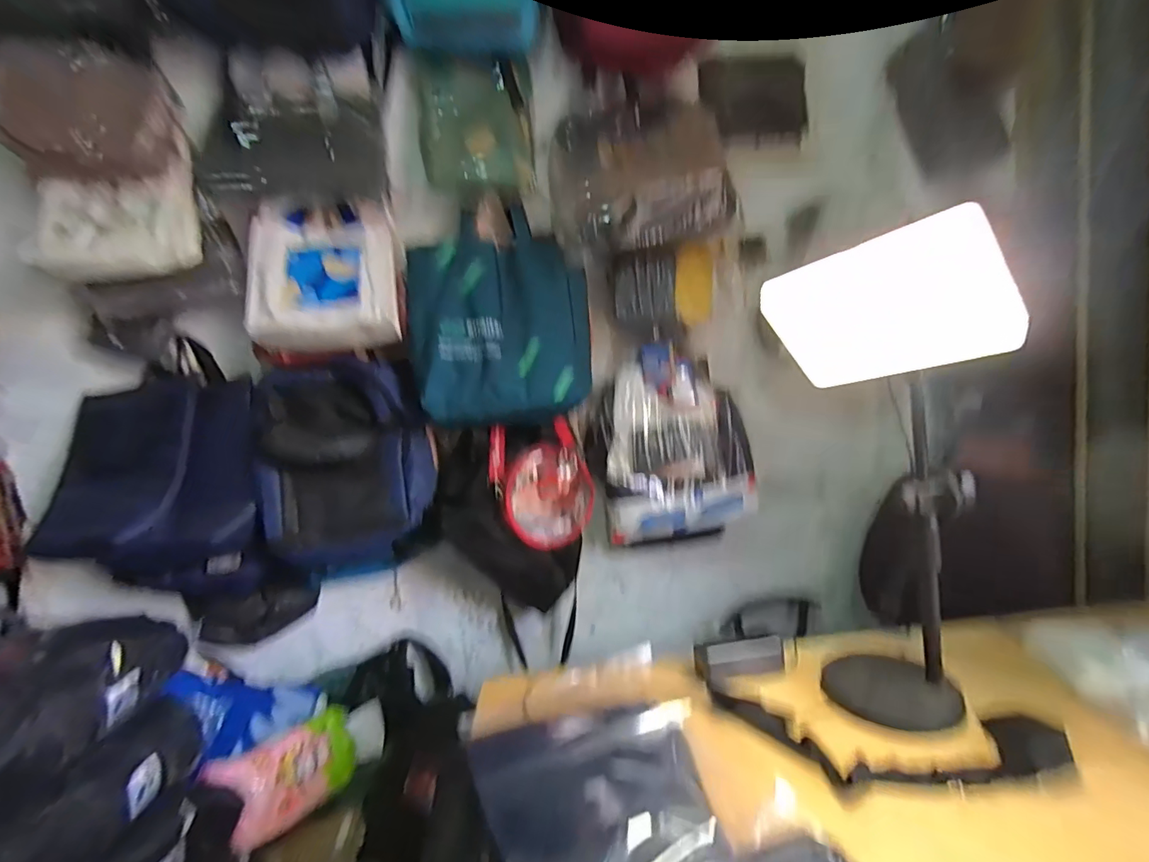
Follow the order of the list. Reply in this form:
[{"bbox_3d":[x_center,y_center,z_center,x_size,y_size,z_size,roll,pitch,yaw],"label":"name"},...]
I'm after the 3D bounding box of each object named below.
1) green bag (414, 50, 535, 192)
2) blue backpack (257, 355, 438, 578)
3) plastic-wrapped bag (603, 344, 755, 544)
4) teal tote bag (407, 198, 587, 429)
[{"bbox_3d":[-0.226,-0.696,1.108,0.232,0.275,0.082,-7,7,-13],"label":"green bag"},{"bbox_3d":[-0.495,0.093,1.100,0.337,0.477,0.180,-5,7,-2],"label":"blue backpack"},{"bbox_3d":[0.259,0.054,1.203,0.361,0.466,0.097,-7,7,-15],"label":"plastic-wrapped bag"},{"bbox_3d":[-0.161,-0.266,1.085,0.383,0.450,0.182,-7,7,-13],"label":"teal tote bag"}]

